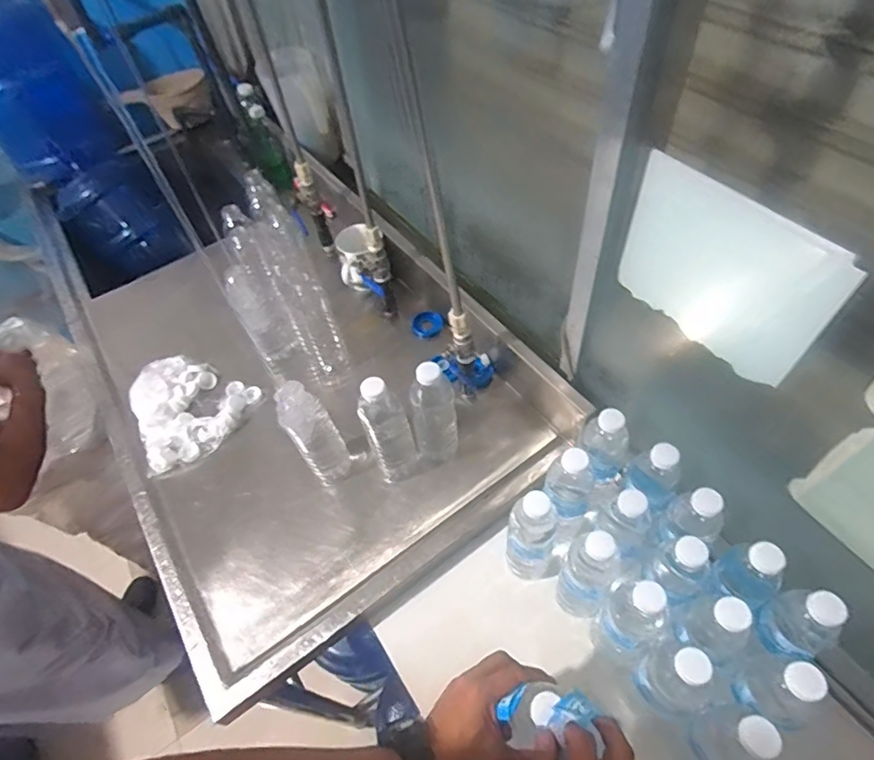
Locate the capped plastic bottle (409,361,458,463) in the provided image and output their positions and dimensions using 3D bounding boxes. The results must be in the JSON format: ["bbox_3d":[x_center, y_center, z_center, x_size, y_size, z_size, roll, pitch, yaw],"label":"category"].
[{"bbox_3d":[-0.004,0.053,0.742,0.063,0.205,0.054,-8,54,0],"label":"capped plastic bottle"}]

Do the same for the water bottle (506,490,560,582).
[{"bbox_3d":[0.125,0.205,0.673,0.068,0.202,0.057,7,56,10],"label":"water bottle"}]

